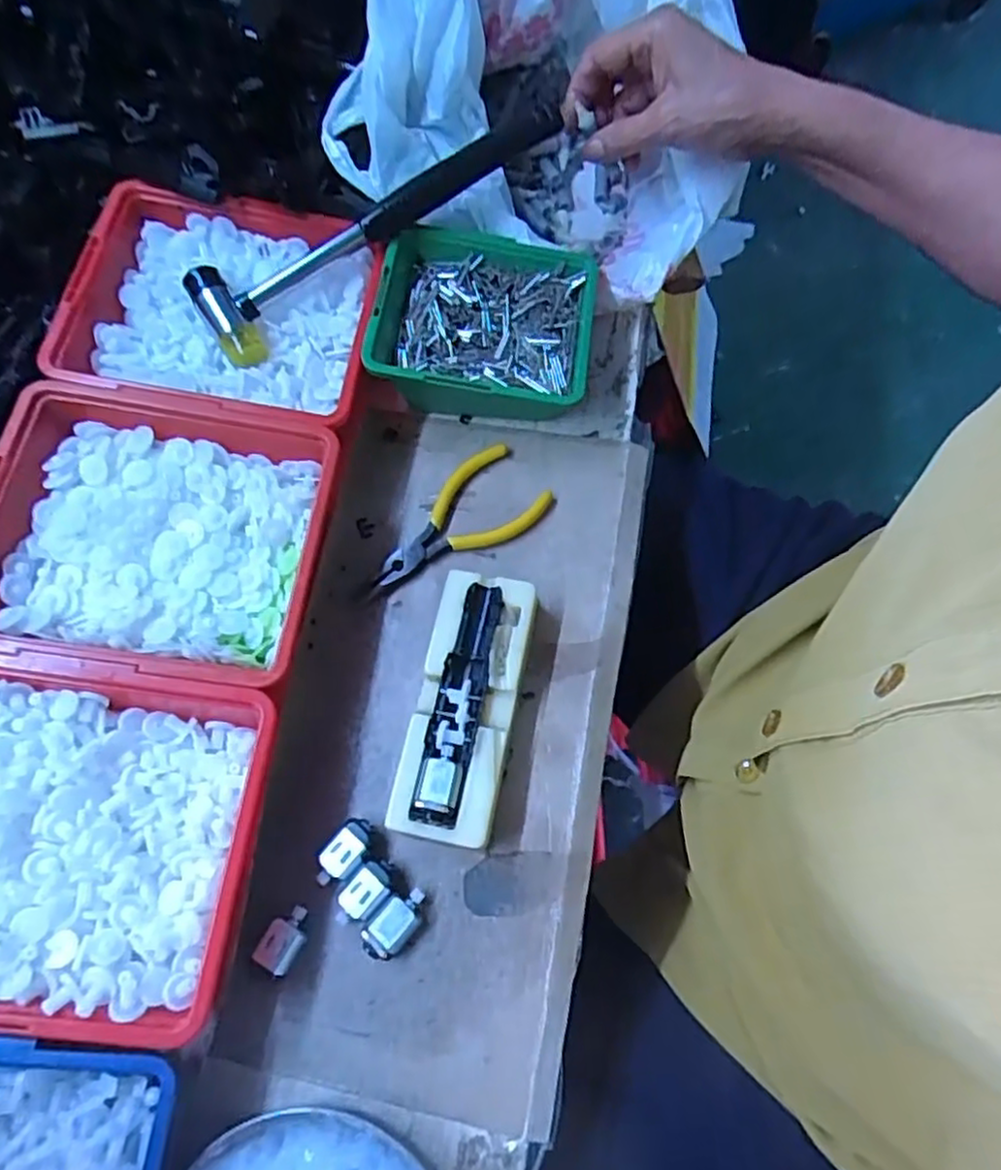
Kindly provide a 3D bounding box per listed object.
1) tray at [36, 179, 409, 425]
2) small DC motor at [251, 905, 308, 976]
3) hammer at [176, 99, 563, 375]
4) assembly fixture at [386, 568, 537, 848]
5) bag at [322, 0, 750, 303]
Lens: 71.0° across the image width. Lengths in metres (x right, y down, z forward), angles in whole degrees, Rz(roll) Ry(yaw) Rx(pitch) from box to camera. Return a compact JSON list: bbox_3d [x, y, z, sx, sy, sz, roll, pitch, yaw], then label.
[{"bbox_3d":[-0.161,-0.158,0.423,0.190,0.064,0.139,8,69,6],"label":"tray"},{"bbox_3d":[-0.101,0.166,0.329,0.019,0.011,0.027,27,72,13],"label":"small DC motor"},{"bbox_3d":[-0.070,-0.217,0.413,0.238,0.021,0.058,-33,71,-2],"label":"hammer"},{"bbox_3d":[-0.017,0.061,0.358,0.050,0.032,0.132,10,70,7],"label":"assembly fixture"},{"bbox_3d":[0.032,-0.317,0.444,0.241,0.141,0.211,13,70,8],"label":"bag"}]

